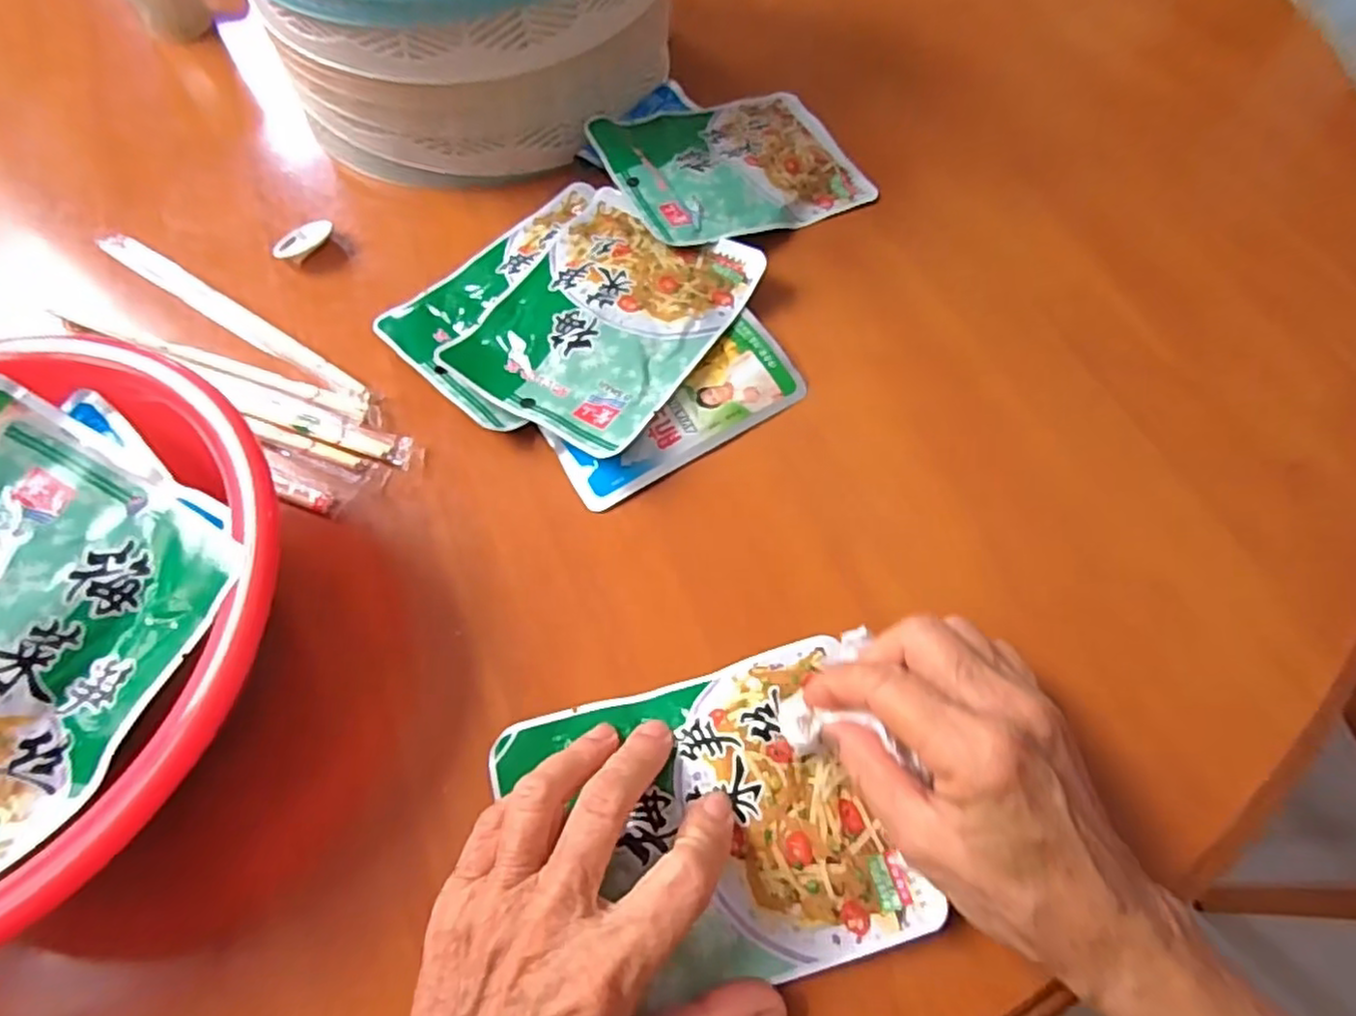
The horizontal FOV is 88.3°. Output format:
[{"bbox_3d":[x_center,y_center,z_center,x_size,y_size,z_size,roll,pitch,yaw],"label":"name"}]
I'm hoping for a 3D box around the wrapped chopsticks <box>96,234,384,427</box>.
[{"bbox_3d":[-0.236,-0.100,0.376,0.208,0.013,0.017,31,68,16],"label":"wrapped chopsticks"}]

